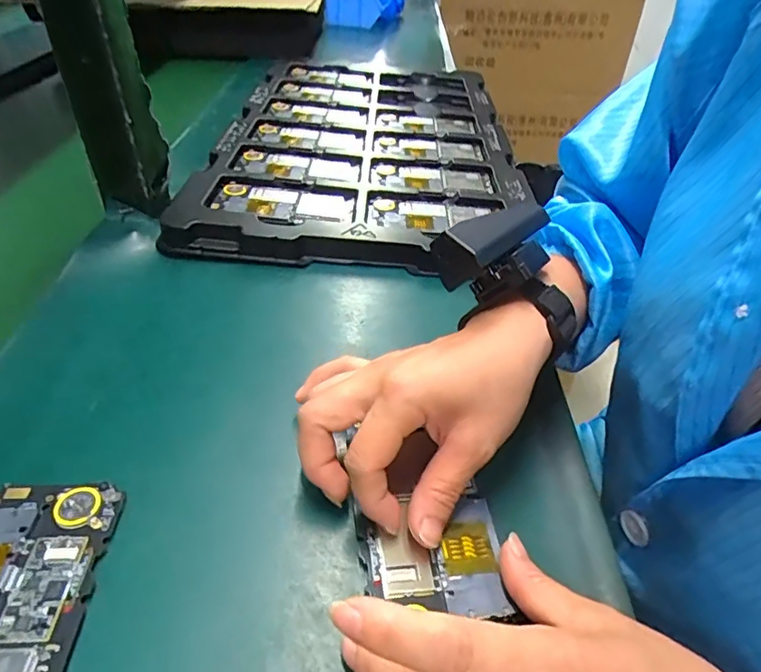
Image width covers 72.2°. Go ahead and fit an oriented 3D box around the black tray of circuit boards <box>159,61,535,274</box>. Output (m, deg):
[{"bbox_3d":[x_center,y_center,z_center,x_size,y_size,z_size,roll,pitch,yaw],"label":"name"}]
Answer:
[{"bbox_3d":[-0.008,-0.250,0.631,0.328,0.033,0.583,3,41,1],"label":"black tray of circuit boards"}]

